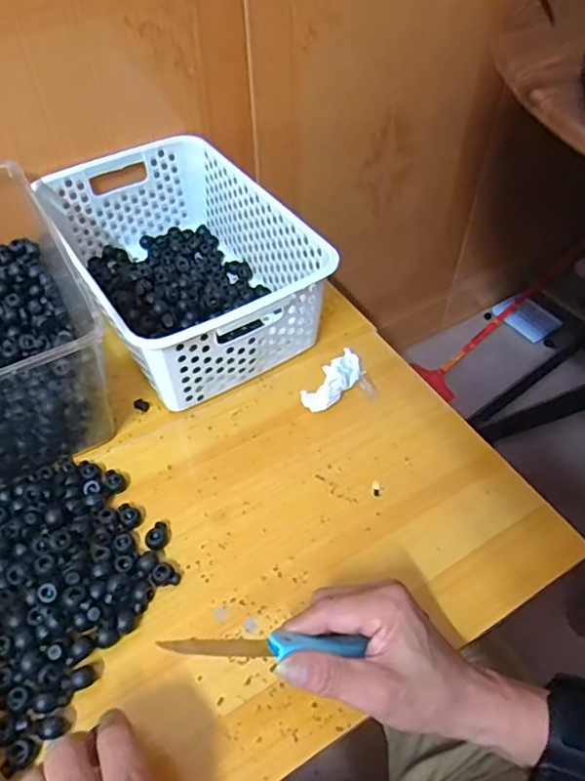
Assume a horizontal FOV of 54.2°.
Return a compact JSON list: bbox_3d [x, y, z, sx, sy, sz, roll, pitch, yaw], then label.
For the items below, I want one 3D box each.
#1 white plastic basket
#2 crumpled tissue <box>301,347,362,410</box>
[{"bbox_3d":[-0.113,-0.134,0.608,0.203,0.111,0.300,-26,54,-18],"label":"white plastic basket"},{"bbox_3d":[0.040,-0.010,0.563,0.035,0.023,0.081,28,57,23],"label":"crumpled tissue"}]

